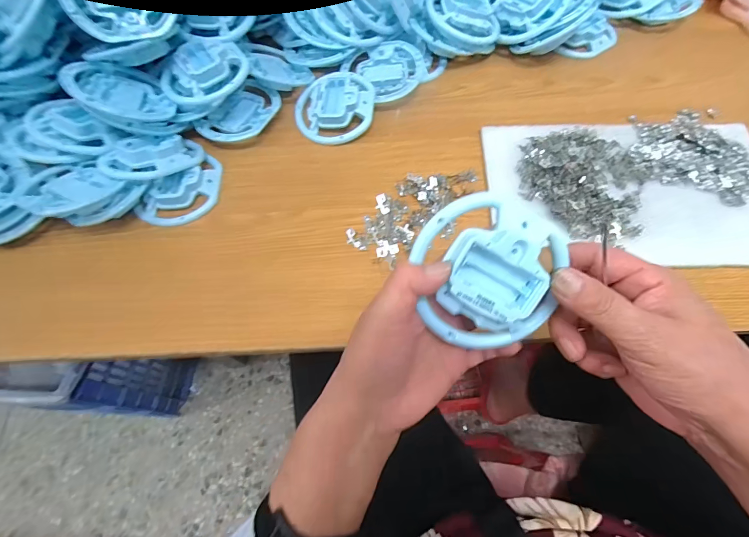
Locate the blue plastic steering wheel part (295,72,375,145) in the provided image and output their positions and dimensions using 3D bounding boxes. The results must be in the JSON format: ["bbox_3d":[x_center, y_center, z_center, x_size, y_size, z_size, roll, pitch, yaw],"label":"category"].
[{"bbox_3d":[-0.049,-0.201,0.446,0.096,0.029,0.096,-10,64,-3],"label":"blue plastic steering wheel part"}]

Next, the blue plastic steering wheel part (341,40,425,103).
[{"bbox_3d":[0.018,-0.258,0.469,0.091,0.015,0.096,-1,63,2],"label":"blue plastic steering wheel part"}]

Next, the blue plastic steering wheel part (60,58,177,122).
[{"bbox_3d":[-0.278,-0.192,0.394,0.092,0.011,0.095,-16,62,-45],"label":"blue plastic steering wheel part"}]

